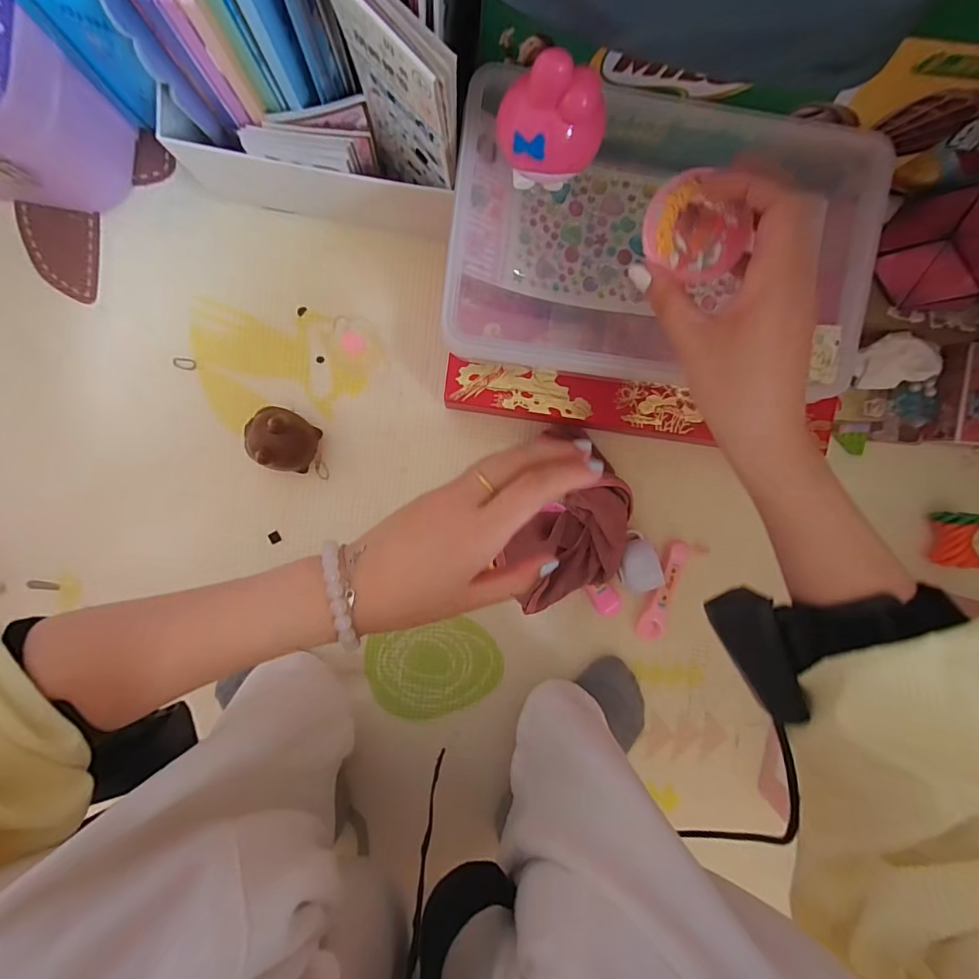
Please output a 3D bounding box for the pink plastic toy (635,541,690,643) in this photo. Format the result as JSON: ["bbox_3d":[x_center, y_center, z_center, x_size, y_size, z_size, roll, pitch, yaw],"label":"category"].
[{"bbox_3d":[0.172,0.101,0.466,0.033,0.008,0.104,18,94,-5],"label":"pink plastic toy"}]

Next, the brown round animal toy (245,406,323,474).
[{"bbox_3d":[-0.182,-0.045,0.413,0.056,0.048,0.048,29,93,-6],"label":"brown round animal toy"}]

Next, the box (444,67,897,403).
[{"bbox_3d":[0.116,-0.171,0.335,0.276,0.073,0.169,6,95,-4],"label":"box"}]

